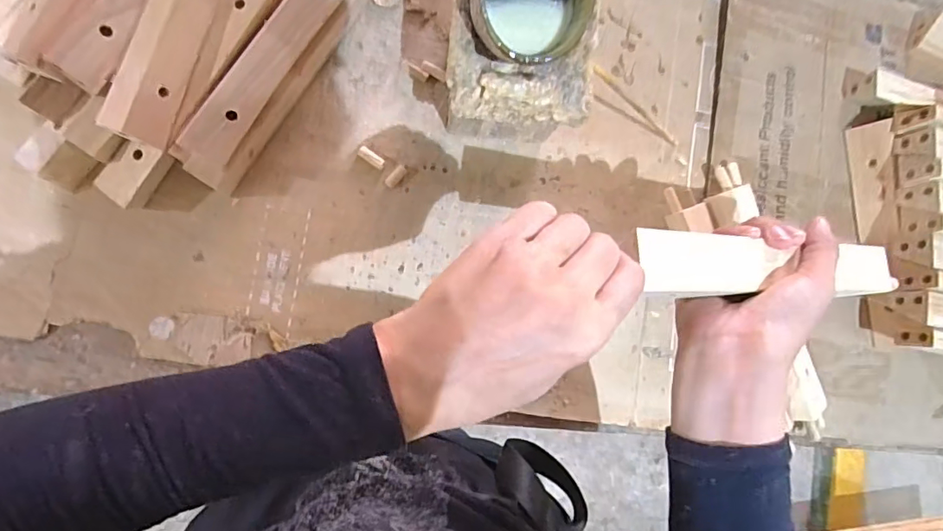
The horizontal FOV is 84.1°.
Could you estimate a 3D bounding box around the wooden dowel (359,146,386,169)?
[{"bbox_3d":[-0.099,-0.107,0.520,0.027,0.007,0.011,31,82,-5],"label":"wooden dowel"}]

